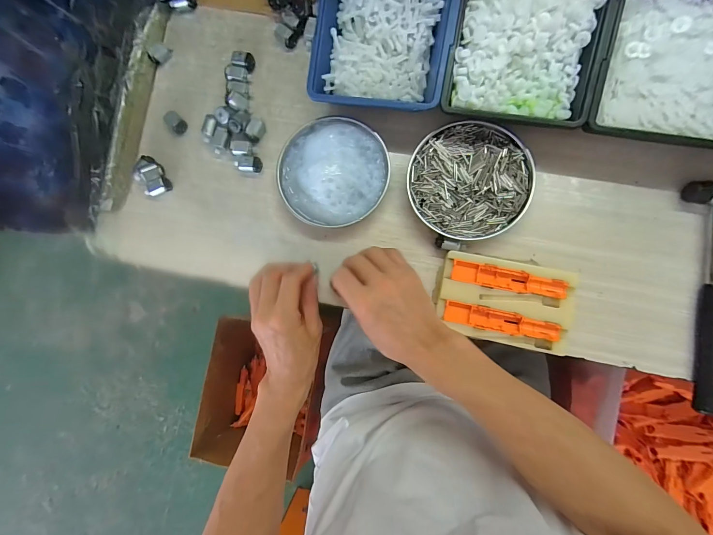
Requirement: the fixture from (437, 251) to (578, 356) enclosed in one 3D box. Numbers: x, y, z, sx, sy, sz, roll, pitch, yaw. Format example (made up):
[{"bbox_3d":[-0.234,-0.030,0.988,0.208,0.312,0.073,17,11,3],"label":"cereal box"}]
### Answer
[{"bbox_3d":[0.165,0.038,0.349,0.140,0.019,0.090,11,88,6],"label":"fixture"}]

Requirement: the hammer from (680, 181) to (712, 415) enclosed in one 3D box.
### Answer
[{"bbox_3d":[0.376,0.030,0.324,0.050,0.026,0.233,1,87,6],"label":"hammer"}]

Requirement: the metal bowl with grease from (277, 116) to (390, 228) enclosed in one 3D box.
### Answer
[{"bbox_3d":[-0.028,-0.115,0.380,0.128,0.026,0.129,0,87,6],"label":"metal bowl with grease"}]

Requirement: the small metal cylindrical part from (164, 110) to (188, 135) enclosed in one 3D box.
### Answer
[{"bbox_3d":[-0.237,-0.189,0.413,0.026,0.018,0.020,43,91,6],"label":"small metal cylindrical part"}]

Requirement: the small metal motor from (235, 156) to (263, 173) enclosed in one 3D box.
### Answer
[{"bbox_3d":[-0.135,-0.130,0.397,0.036,0.011,0.020,10,88,6],"label":"small metal motor"}]

